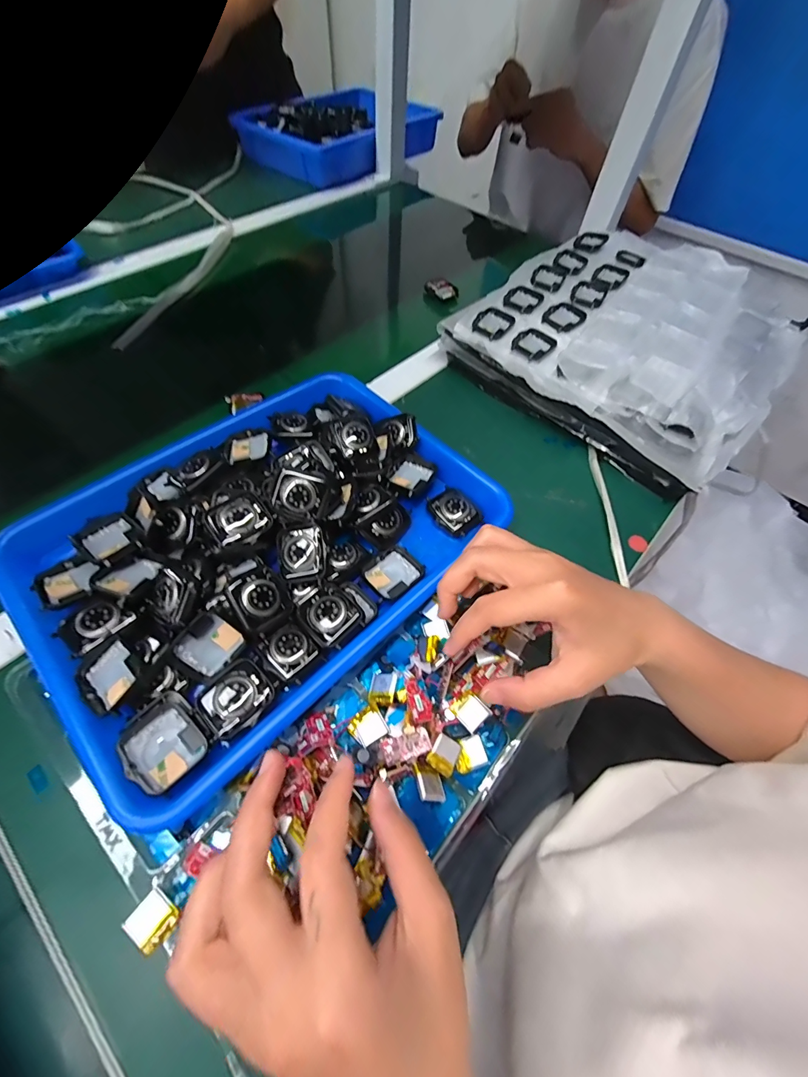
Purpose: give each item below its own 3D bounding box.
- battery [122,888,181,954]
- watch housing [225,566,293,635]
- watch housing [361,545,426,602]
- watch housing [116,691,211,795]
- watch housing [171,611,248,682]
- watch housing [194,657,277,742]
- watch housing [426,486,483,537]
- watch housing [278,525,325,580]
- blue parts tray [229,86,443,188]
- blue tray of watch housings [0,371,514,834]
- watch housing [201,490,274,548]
[{"bbox_3d":[-0.129,0.197,0.207,0.021,0.006,0.019,38,18,7],"label":"battery"},{"bbox_3d":[-0.097,0.041,0.270,0.034,0.008,0.039,-38,95,-37],"label":"watch housing"},{"bbox_3d":[-0.008,0.025,0.309,0.043,0.007,0.035,-38,67,-24],"label":"watch housing"},{"bbox_3d":[-0.139,0.116,0.233,0.046,0.012,0.039,38,63,19],"label":"watch housing"},{"bbox_3d":[-0.127,0.071,0.263,0.036,0.011,0.040,44,80,-15],"label":"watch housing"},{"bbox_3d":[-0.103,0.097,0.245,0.036,0.007,0.040,39,63,19],"label":"watch housing"},{"bbox_3d":[0.043,-0.024,0.340,0.033,0.008,0.044,-29,64,-20],"label":"watch housing"},{"bbox_3d":[-0.073,0.010,0.292,0.033,0.013,0.039,-12,84,4],"label":"watch housing"},{"bbox_3d":[-0.123,-0.771,0.761,0.245,0.069,0.314,36,62,18],"label":"blue parts tray"},{"bbox_3d":[-0.108,-0.016,0.311,0.323,0.052,0.261,-39,67,-24],"label":"blue tray of watch housings"},{"bbox_3d":[-0.117,-0.014,0.286,0.035,0.006,0.040,46,65,5],"label":"watch housing"}]

